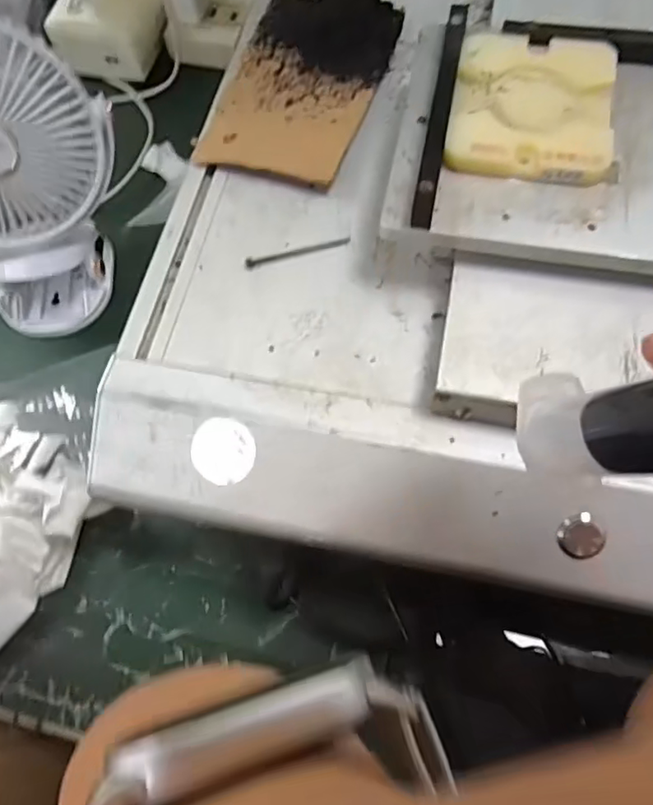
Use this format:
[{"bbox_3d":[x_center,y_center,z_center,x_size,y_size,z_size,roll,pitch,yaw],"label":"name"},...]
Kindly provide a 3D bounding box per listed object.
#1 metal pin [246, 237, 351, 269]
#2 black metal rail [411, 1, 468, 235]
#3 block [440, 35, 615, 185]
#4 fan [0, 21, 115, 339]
[{"bbox_3d":[-0.016,-0.086,0.327,0.060,0.004,0.006,-15,69,-3],"label":"metal pin"},{"bbox_3d":[0.059,-0.155,0.299,0.012,0.013,0.151,10,69,7],"label":"black metal rail"},{"bbox_3d":[0.106,-0.154,0.298,0.080,0.009,0.093,11,70,7],"label":"block"},{"bbox_3d":[-0.223,-0.158,0.417,0.096,0.188,0.148,41,76,17],"label":"fan"}]

